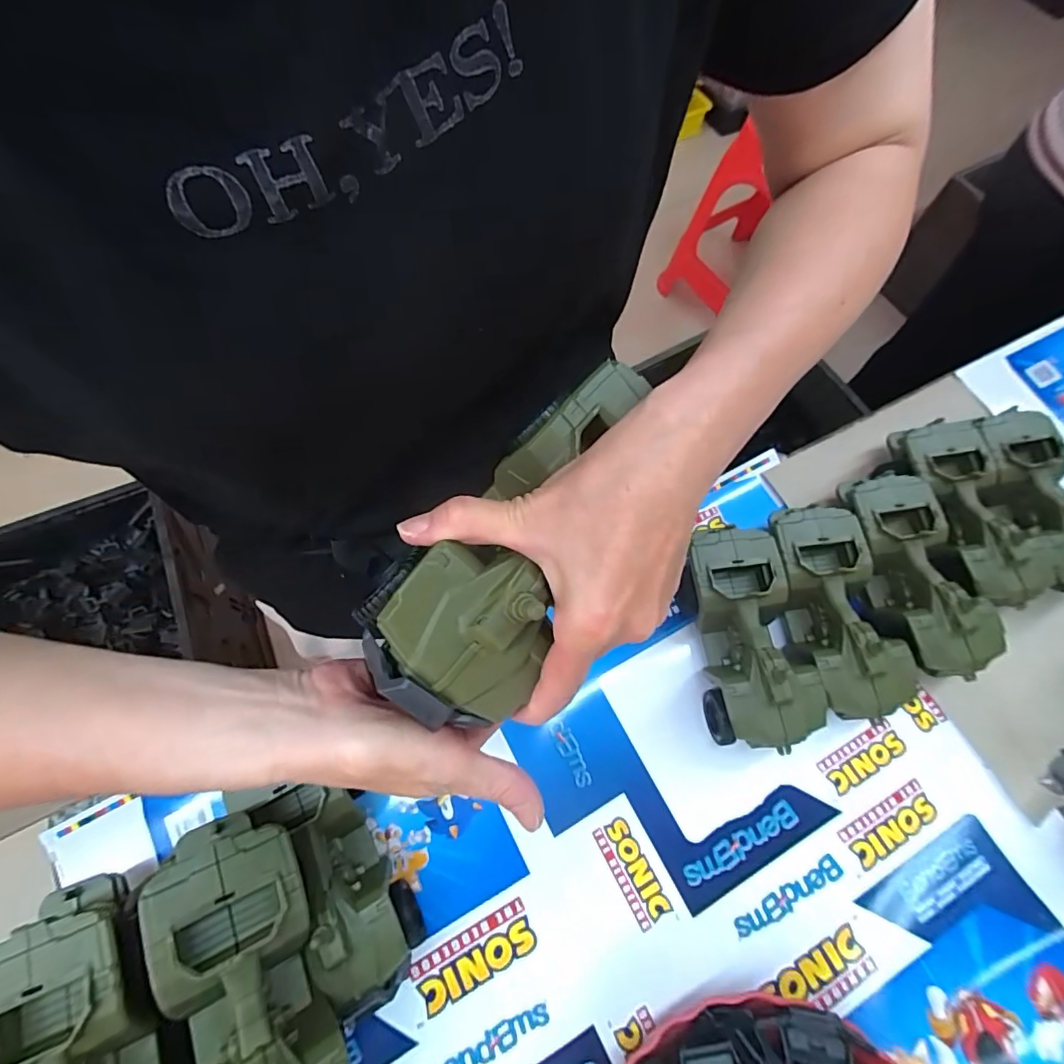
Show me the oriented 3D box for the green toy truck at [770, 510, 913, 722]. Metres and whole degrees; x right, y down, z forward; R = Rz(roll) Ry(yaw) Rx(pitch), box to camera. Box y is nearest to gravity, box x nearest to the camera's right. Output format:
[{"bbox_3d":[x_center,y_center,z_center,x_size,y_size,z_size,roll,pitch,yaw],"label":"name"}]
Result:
[{"bbox_3d":[0.262,0.070,0.461,0.078,0.078,0.180,-7,70,-4],"label":"green toy truck"}]

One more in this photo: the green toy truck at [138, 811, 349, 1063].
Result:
[{"bbox_3d":[-0.166,0.265,0.305,0.085,0.076,0.189,-14,69,-35],"label":"green toy truck"}]

